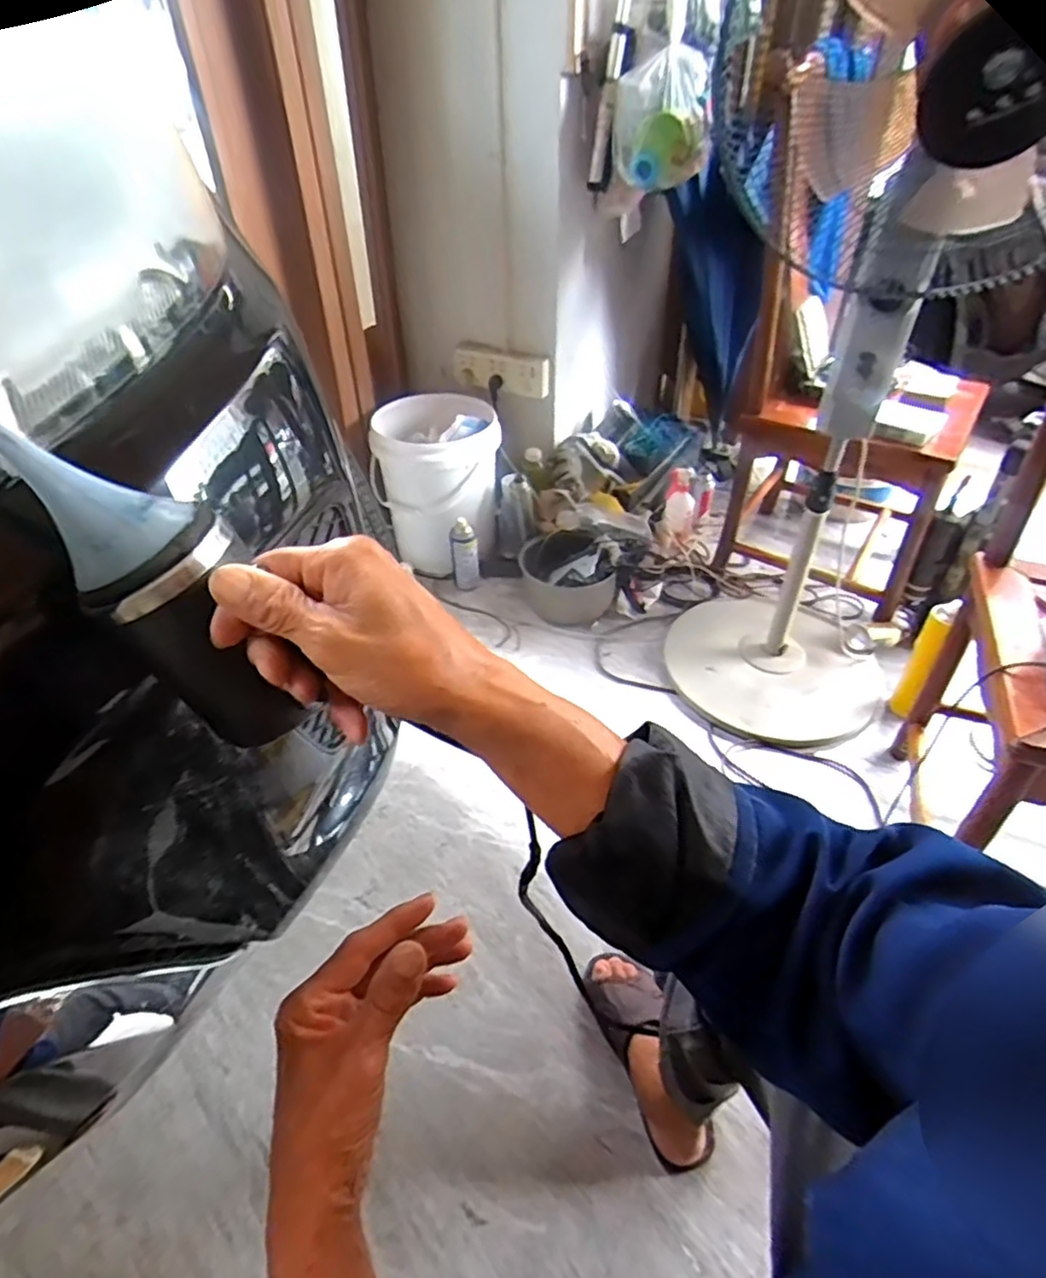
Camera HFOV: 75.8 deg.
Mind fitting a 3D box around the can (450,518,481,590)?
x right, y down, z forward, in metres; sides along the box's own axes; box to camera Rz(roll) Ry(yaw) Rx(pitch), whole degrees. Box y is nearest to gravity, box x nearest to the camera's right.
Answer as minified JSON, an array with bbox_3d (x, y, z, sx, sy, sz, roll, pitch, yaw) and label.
[{"bbox_3d":[-0.135,-0.204,1.604,0.065,0.196,0.060,0,41,0],"label":"can"}]

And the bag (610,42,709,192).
[{"bbox_3d":[0.257,-0.962,1.249,0.173,0.200,0.117,6,42,7],"label":"bag"}]

